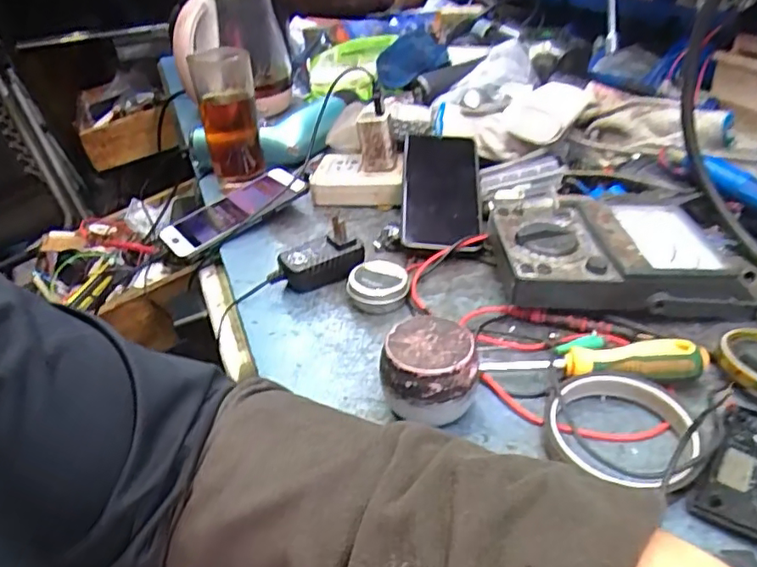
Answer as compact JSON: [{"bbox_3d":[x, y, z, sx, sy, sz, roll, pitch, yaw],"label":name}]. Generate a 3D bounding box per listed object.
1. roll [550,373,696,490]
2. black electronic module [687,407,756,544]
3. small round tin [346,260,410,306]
[{"bbox_3d":[0.151,0.086,0.354,0.080,0.019,0.072,20,41,30],"label":"roll"},{"bbox_3d":[0.213,0.106,0.326,0.045,0.010,0.096,23,42,33],"label":"black electronic module"},{"bbox_3d":[-0.001,0.000,0.488,0.050,0.026,0.050,-2,34,1],"label":"small round tin"}]

